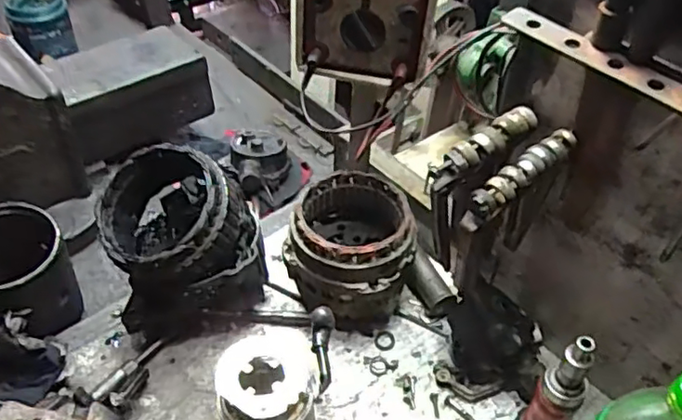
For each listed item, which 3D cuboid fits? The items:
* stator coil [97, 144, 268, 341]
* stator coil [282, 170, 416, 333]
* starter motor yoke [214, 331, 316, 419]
[{"bbox_3d":[-0.157,0.035,0.640,0.146,0.176,0.124,-12,48,-16],"label":"stator coil"},{"bbox_3d":[0.011,0.047,0.672,0.130,0.122,0.127,7,46,1],"label":"stator coil"},{"bbox_3d":[-0.063,0.174,0.545,0.079,0.122,0.080,3,46,-3],"label":"starter motor yoke"}]

